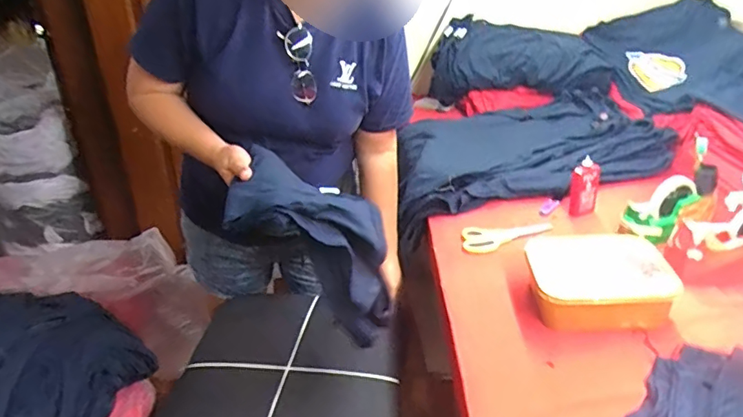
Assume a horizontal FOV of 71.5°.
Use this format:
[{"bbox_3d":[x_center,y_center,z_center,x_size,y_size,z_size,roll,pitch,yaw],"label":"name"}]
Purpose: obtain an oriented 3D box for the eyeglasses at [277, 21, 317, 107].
[{"bbox_3d":[-0.137,-0.267,0.965,0.059,0.138,0.027,-5,28,-9],"label":"eyeglasses"}]

